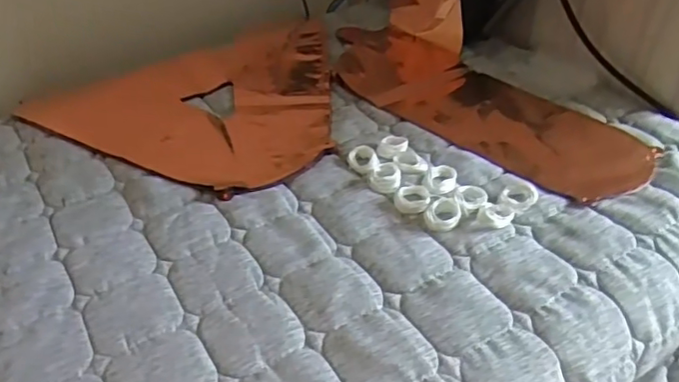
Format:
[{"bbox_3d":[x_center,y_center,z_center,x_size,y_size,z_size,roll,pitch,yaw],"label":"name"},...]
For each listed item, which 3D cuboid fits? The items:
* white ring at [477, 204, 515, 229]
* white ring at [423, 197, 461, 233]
[{"bbox_3d":[0.128,0.019,0.466,0.025,0.013,0.027,-2,39,2],"label":"white ring"},{"bbox_3d":[0.085,0.019,0.469,0.029,0.013,0.029,-2,39,2],"label":"white ring"}]

